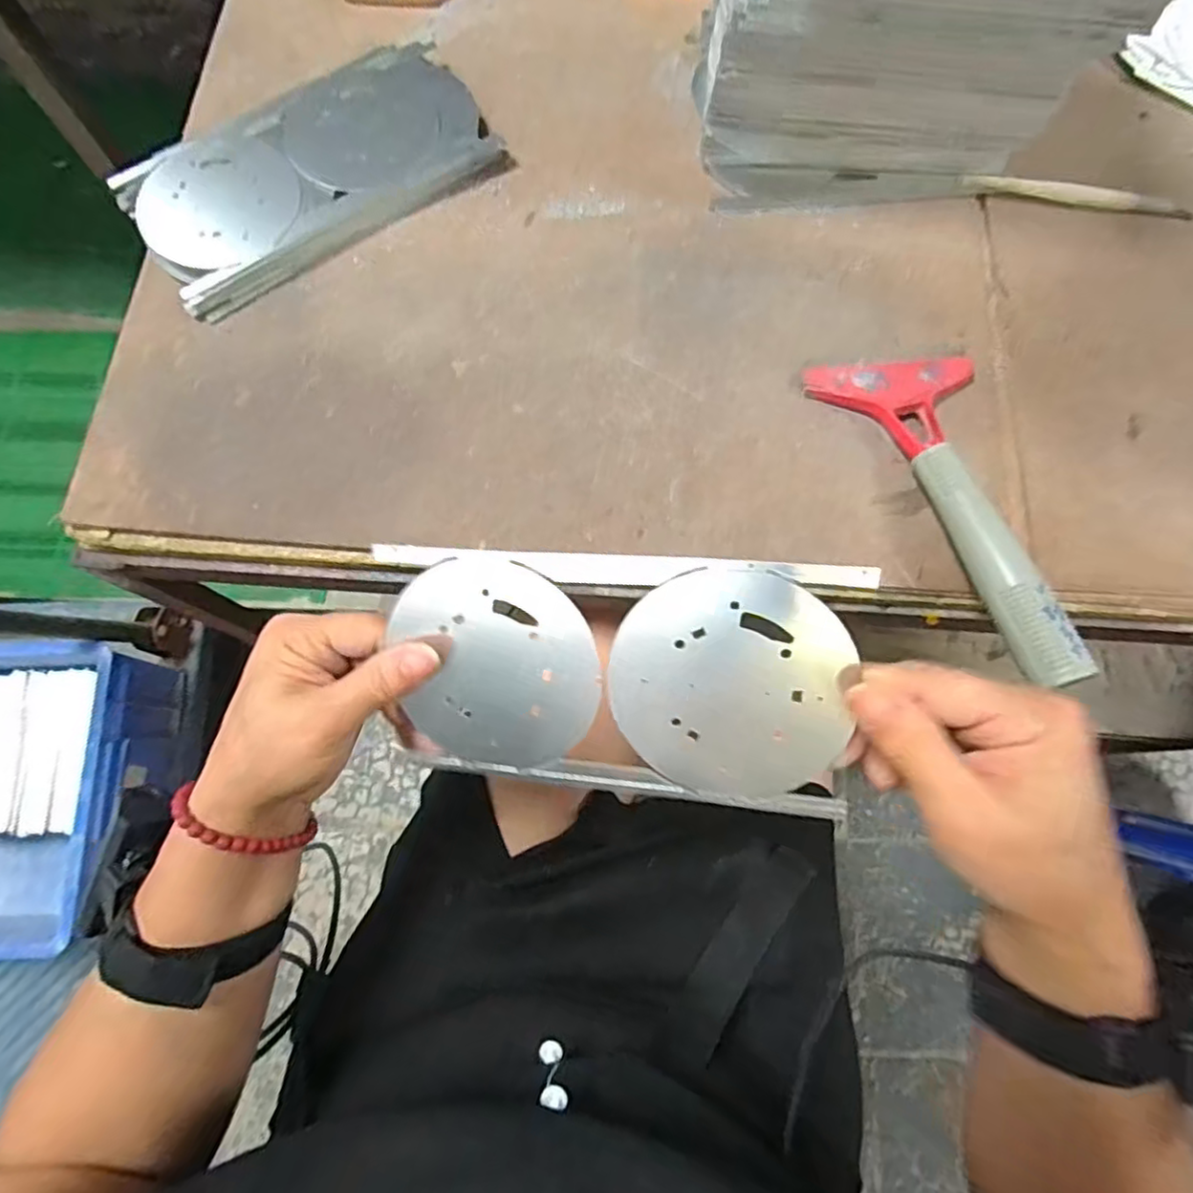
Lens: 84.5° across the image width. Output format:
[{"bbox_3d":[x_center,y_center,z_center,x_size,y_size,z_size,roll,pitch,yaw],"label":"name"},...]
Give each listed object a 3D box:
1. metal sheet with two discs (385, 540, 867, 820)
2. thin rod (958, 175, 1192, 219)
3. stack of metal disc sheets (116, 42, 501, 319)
[{"bbox_3d":[0.005,0.034,0.266,0.181,0.005,0.102,4,109,13],"label":"metal sheet with two discs"},{"bbox_3d":[0.308,-0.260,0.425,0.141,0.008,0.015,12,75,2],"label":"thin rod"},{"bbox_3d":[-0.179,-0.272,0.414,0.216,0.020,0.117,-35,78,-10],"label":"stack of metal disc sheets"}]

